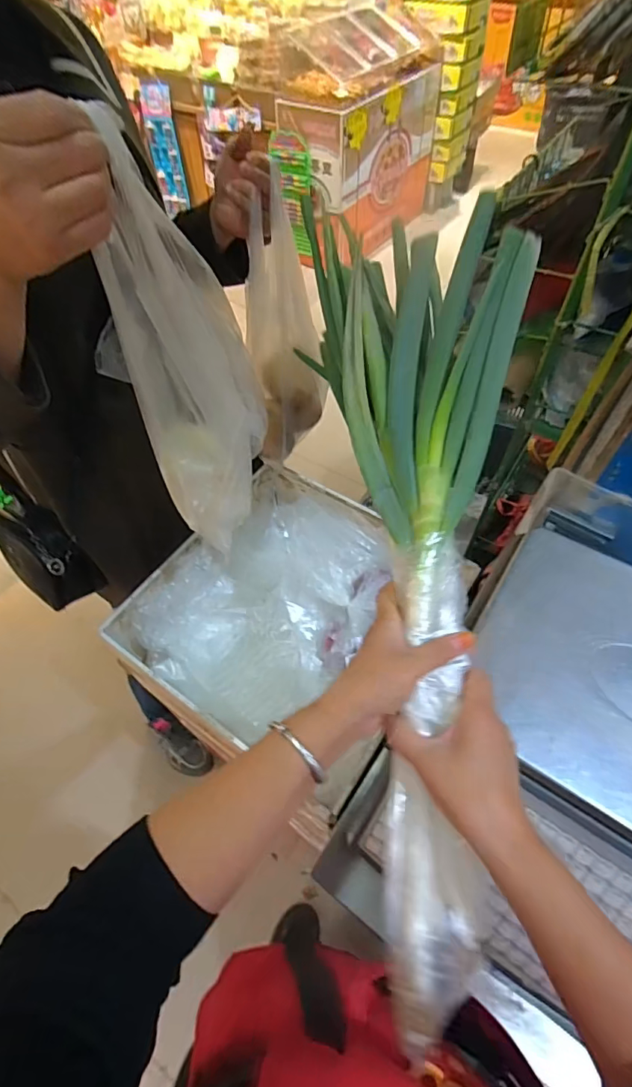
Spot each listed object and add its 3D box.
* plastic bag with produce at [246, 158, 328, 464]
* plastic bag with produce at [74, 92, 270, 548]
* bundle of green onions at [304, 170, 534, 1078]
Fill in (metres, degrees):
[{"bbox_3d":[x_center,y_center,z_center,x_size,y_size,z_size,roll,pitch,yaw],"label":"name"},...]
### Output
[{"bbox_3d":[-0.064,-0.275,0.684,0.091,0.301,0.145,35,63,23],"label":"plastic bag with produce"},{"bbox_3d":[-0.124,-0.153,0.443,0.104,0.335,0.129,10,57,8],"label":"plastic bag with produce"},{"bbox_3d":[0.080,0.016,0.371,0.164,0.071,0.581,1,81,2],"label":"bundle of green onions"}]

